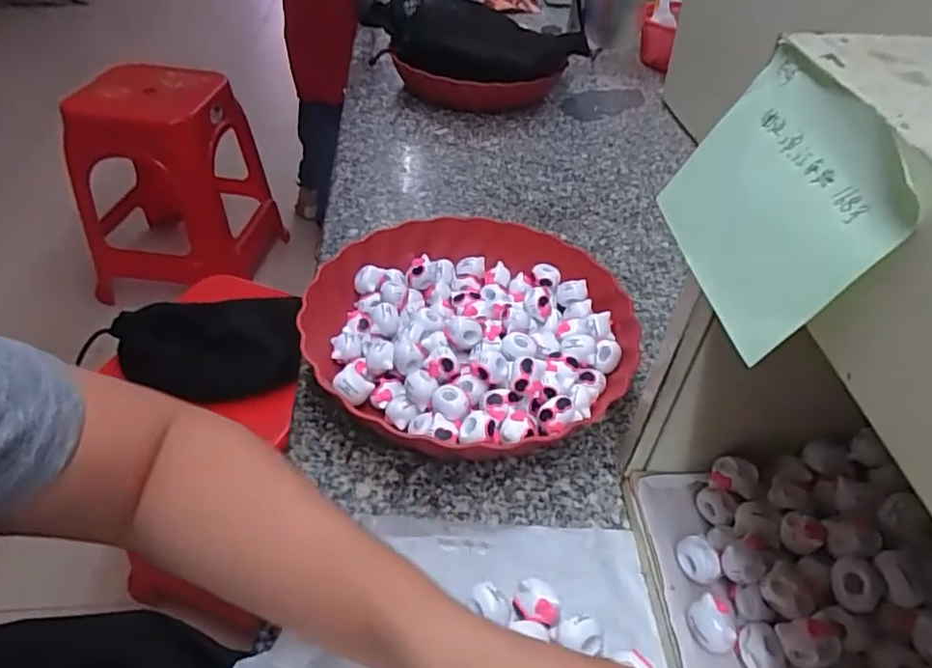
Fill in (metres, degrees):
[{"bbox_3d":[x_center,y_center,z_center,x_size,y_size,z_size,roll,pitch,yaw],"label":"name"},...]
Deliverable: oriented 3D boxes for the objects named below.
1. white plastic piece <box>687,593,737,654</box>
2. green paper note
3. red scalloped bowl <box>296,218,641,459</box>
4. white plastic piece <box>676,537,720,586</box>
[{"bbox_3d":[0.127,0.151,0.319,0.016,0.023,0.025,-21,47,-21],"label":"white plastic piece"},{"bbox_3d":[0.103,-0.046,0.211,0.004,0.070,0.096,17,41,-23],"label":"green paper note"},{"bbox_3d":[0.002,-0.003,0.473,0.231,0.053,0.236,0,43,0],"label":"red scalloped bowl"},{"bbox_3d":[0.129,0.128,0.346,0.018,0.020,0.022,-10,44,-10],"label":"white plastic piece"}]

